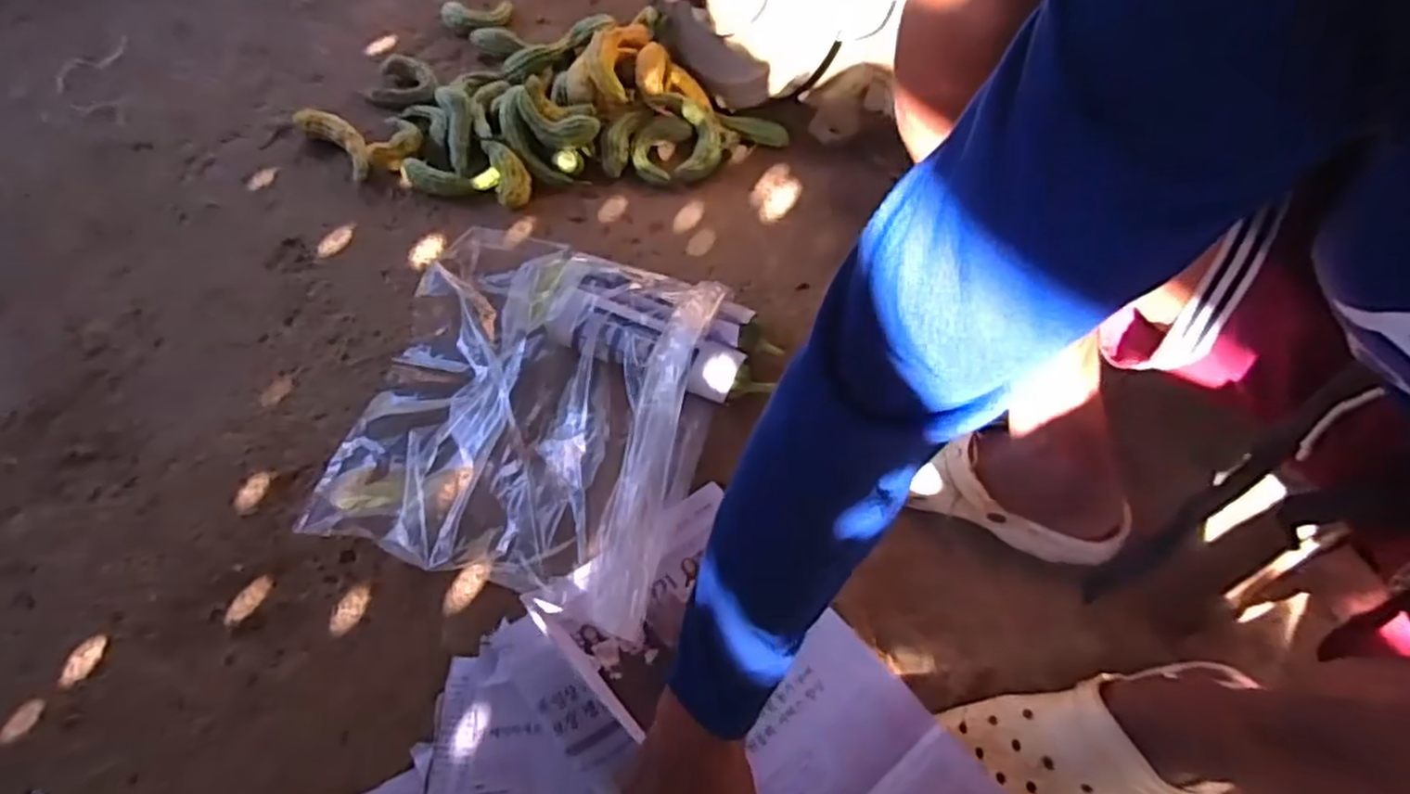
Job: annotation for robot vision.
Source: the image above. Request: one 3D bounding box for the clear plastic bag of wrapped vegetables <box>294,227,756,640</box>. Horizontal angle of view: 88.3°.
[{"bbox_3d":[-0.151,-0.010,0.671,0.331,0.075,0.358,17,57,6],"label":"clear plastic bag of wrapped vegetables"}]

